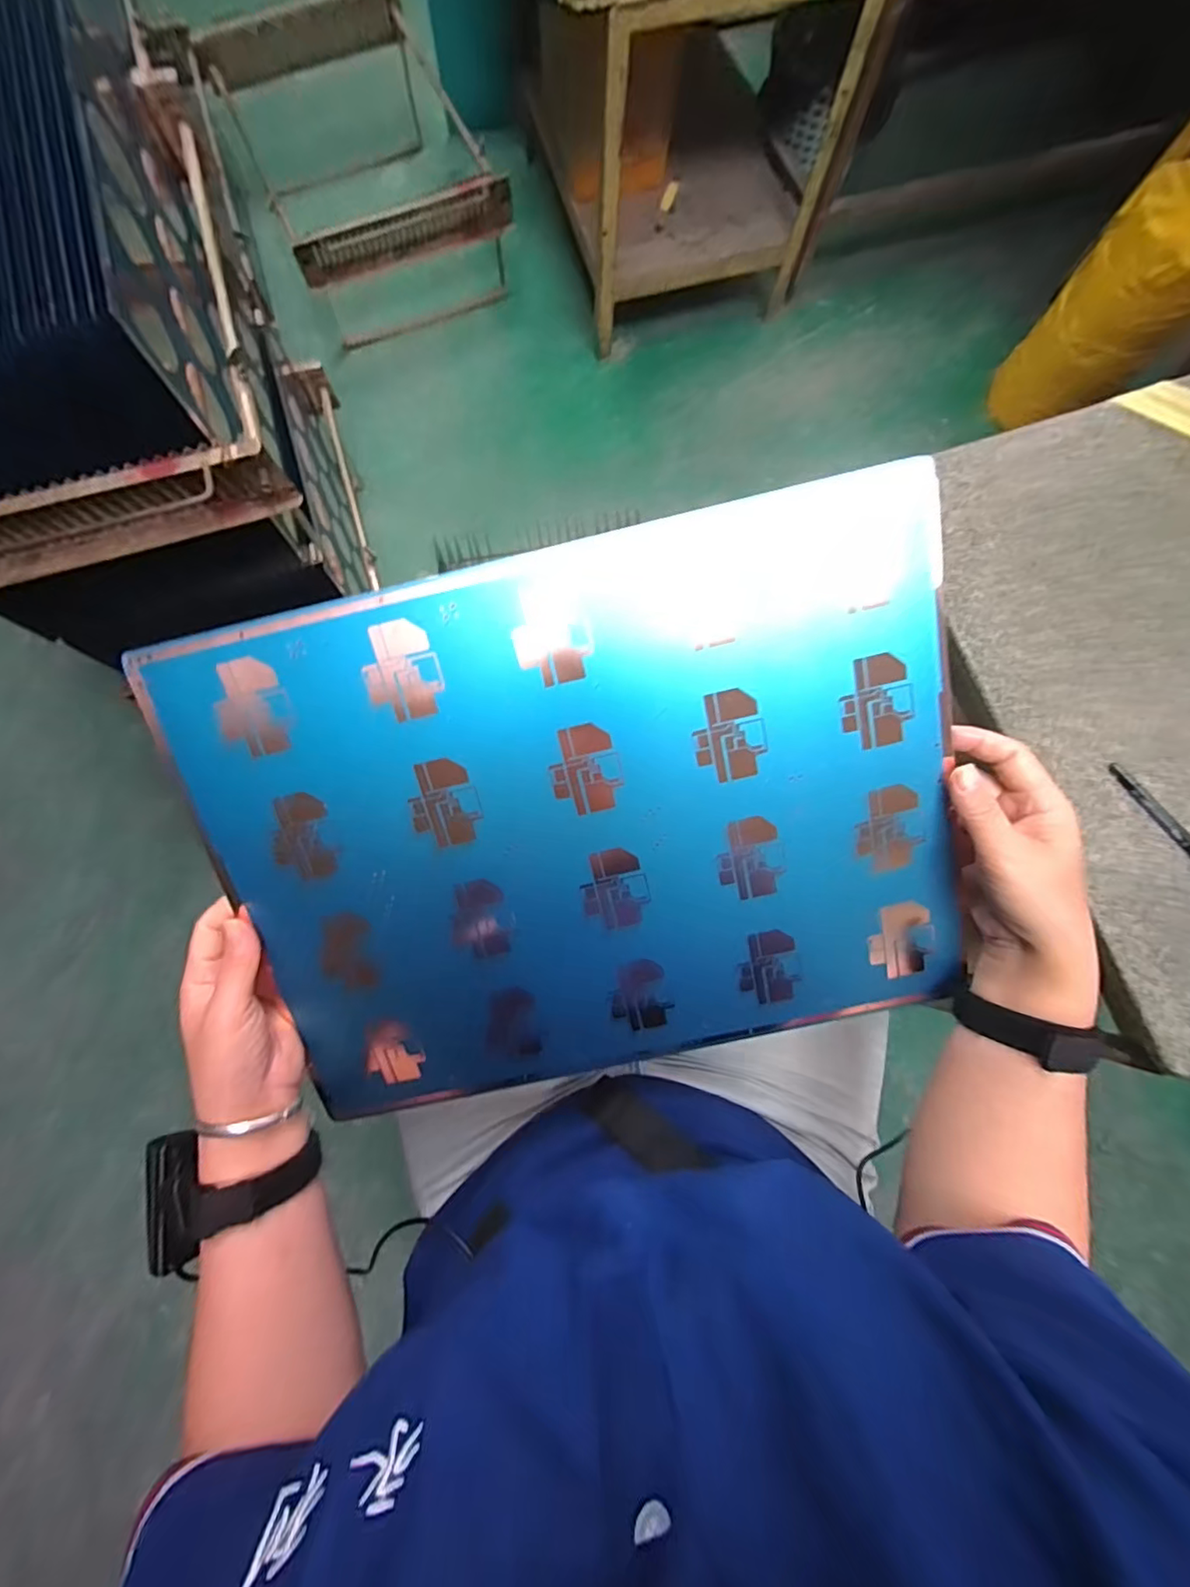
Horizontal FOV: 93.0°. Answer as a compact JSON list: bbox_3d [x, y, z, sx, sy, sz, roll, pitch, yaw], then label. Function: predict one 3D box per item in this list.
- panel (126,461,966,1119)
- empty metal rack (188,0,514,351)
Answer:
[{"bbox_3d":[-0.002,0.027,0.347,0.434,0.008,0.334,-12,105,2],"label":"panel"},{"bbox_3d":[-0.457,-1.215,1.125,0.450,0.240,0.527,-22,80,-5],"label":"empty metal rack"}]

